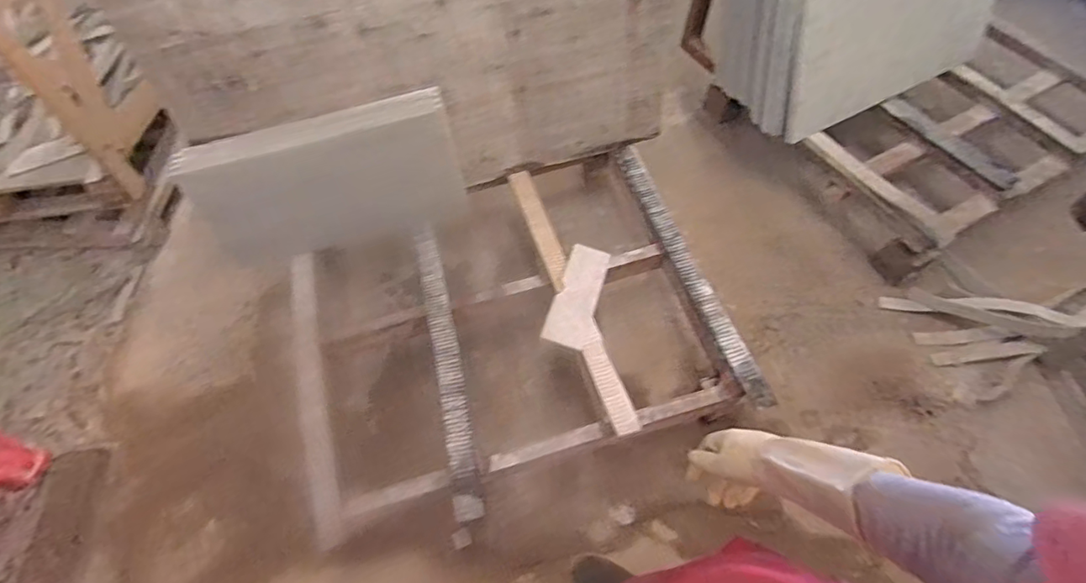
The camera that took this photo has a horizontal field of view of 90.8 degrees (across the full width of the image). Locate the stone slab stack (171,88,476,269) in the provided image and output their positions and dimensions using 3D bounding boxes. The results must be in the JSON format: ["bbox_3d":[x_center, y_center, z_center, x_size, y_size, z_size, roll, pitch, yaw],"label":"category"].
[{"bbox_3d":[-0.530,-0.278,1.379,0.638,0.359,0.085,-21,42,-11],"label":"stone slab stack"}]

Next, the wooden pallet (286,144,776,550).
[{"bbox_3d":[-0.090,0.088,1.382,1.014,0.193,0.853,-18,59,-9],"label":"wooden pallet"}]

